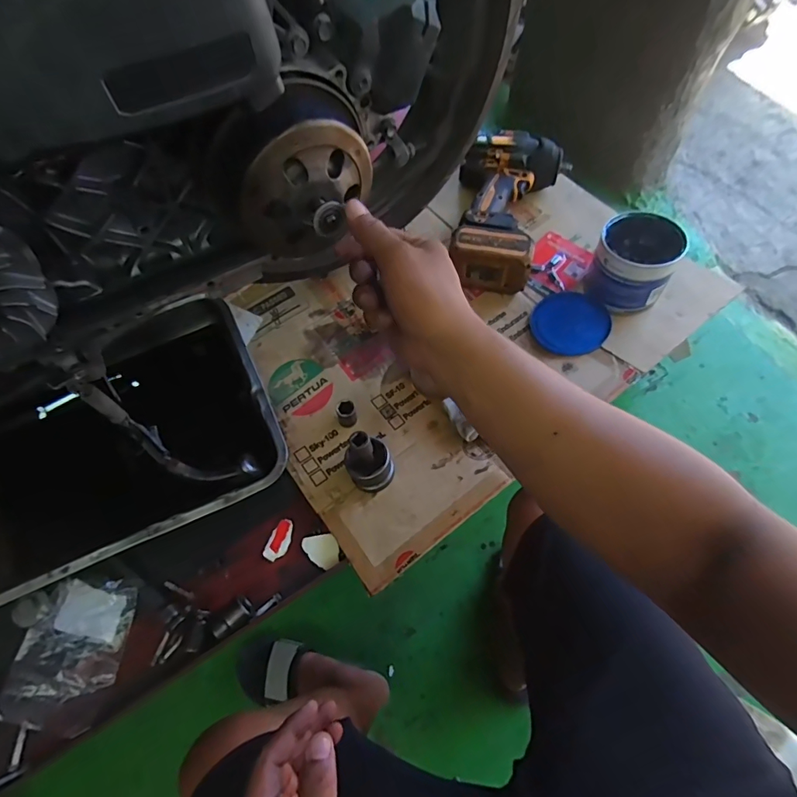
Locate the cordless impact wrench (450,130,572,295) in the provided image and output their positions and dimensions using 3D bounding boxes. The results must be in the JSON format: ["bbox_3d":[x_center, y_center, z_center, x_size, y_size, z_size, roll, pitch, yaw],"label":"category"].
[{"bbox_3d":[0.160,-0.288,0.679,0.142,0.069,0.258,11,66,7],"label":"cordless impact wrench"}]

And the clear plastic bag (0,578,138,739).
[{"bbox_3d":[-0.357,0.268,0.477,0.118,0.011,0.137,3,66,4],"label":"clear plastic bag"}]

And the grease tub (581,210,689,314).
[{"bbox_3d":[0.315,-0.182,0.612,0.100,0.094,0.100,-1,66,2],"label":"grease tub"}]

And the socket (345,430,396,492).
[{"bbox_3d":[-0.032,0.074,0.514,0.052,0.084,0.047,-12,66,-3],"label":"socket"}]

